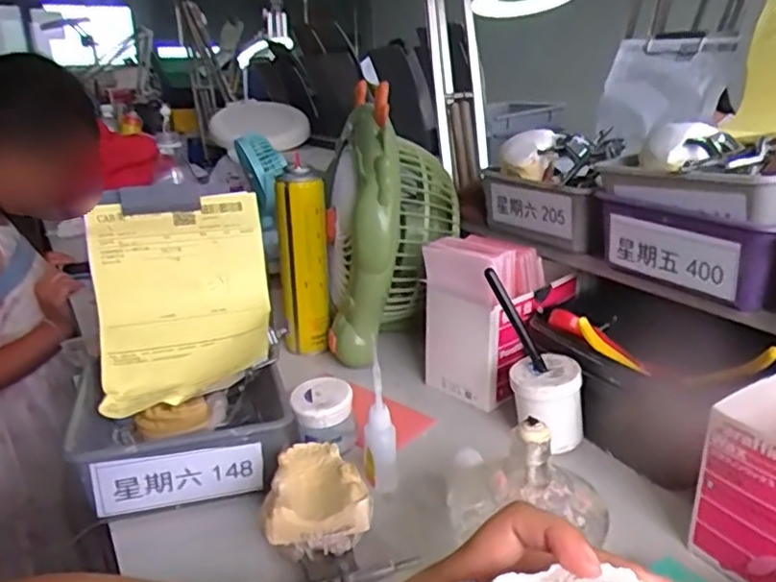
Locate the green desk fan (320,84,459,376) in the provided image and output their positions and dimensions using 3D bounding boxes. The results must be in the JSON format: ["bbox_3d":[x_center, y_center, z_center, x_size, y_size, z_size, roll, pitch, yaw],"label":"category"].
[{"bbox_3d":[0.003,-0.071,0.700,0.141,0.239,0.204,-2,18,0],"label":"green desk fan"}]

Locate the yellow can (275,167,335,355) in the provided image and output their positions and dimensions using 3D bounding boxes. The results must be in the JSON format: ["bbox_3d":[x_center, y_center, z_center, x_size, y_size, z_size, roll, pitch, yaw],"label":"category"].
[{"bbox_3d":[-0.089,-0.029,0.685,0.054,0.189,0.047,-5,19,-10],"label":"yellow can"}]

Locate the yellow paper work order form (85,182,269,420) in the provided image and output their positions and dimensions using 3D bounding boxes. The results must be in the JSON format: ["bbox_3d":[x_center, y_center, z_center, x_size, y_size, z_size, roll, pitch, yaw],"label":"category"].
[{"bbox_3d":[-0.179,0.001,0.561,0.148,0.195,0.052,-7,-24,-20],"label":"yellow paper work order form"}]

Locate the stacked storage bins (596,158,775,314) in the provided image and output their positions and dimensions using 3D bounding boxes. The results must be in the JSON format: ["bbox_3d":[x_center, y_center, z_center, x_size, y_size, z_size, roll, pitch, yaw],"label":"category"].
[{"bbox_3d":[0.274,-0.058,0.508,0.144,0.089,0.156,-13,21,-30],"label":"stacked storage bins"}]

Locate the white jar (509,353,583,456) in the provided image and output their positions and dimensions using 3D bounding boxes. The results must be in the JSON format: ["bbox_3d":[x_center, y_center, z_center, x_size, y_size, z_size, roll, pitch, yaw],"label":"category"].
[{"bbox_3d":[0.128,0.095,0.522,0.057,0.071,0.049,1,18,9],"label":"white jar"}]

